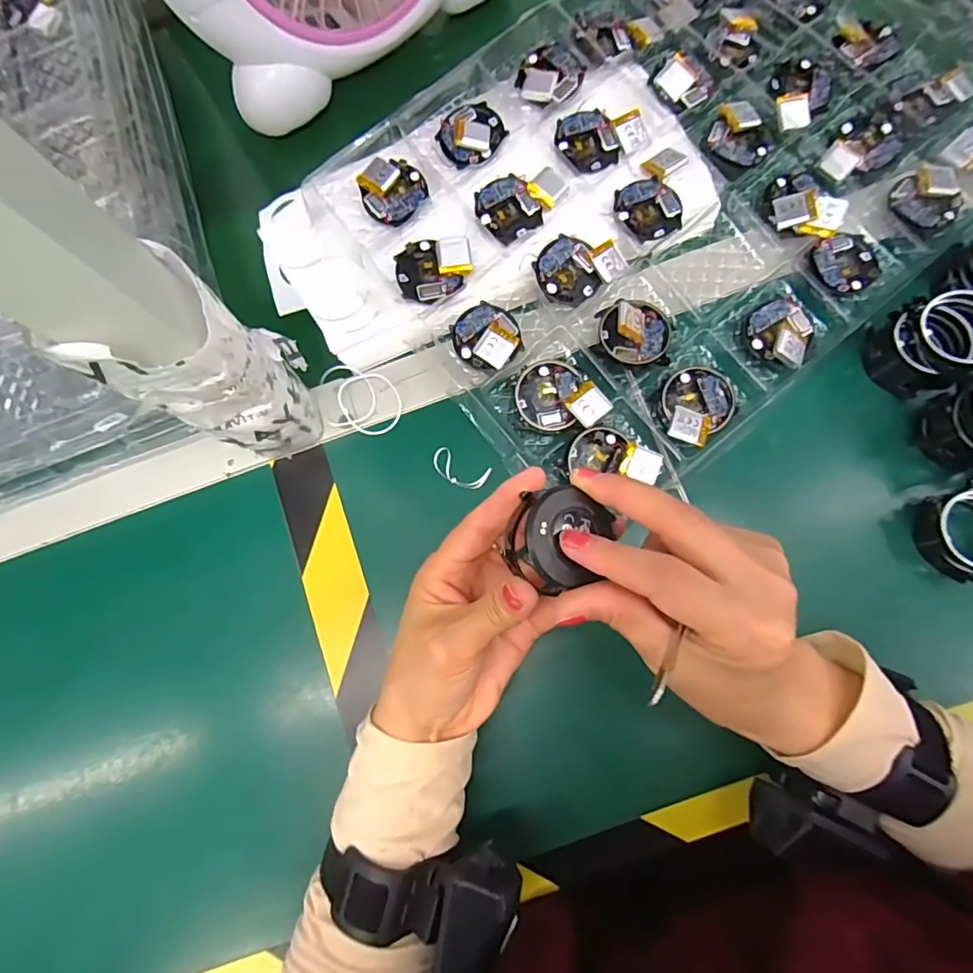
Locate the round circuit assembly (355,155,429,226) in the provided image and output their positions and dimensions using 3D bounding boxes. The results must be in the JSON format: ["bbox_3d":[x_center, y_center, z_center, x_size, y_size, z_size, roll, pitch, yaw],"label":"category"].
[{"bbox_3d":[-0.062,-0.196,0.349,0.043,0.010,0.041,-1,78,4],"label":"round circuit assembly"}]

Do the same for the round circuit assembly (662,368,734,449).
[{"bbox_3d":[0.131,-0.051,0.331,0.042,0.014,0.053,37,83,11],"label":"round circuit assembly"}]

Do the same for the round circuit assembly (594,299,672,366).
[{"bbox_3d":[0.094,-0.101,0.333,0.043,0.018,0.045,-1,78,4],"label":"round circuit assembly"}]

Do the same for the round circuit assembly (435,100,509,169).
[{"bbox_3d":[-0.011,-0.239,0.353,0.044,0.011,0.044,-1,78,4],"label":"round circuit assembly"}]

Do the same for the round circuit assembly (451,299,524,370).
[{"bbox_3d":[0.000,-0.096,0.336,0.042,0.006,0.043,-1,78,4],"label":"round circuit assembly"}]

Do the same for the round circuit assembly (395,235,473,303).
[{"bbox_3d":[-0.033,-0.141,0.342,0.049,0.016,0.041,-19,77,0],"label":"round circuit assembly"}]

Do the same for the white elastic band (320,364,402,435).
[{"bbox_3d":[-0.087,-0.059,0.363,0.059,0.013,0.043,10,79,7],"label":"white elastic band"}]

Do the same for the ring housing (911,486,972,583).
[{"bbox_3d":[0.281,0.026,0.306,0.045,0.024,0.051,-24,77,-1],"label":"ring housing"}]

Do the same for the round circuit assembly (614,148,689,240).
[{"bbox_3d":[0.107,-0.192,0.345,0.042,0.011,0.061,4,78,6],"label":"round circuit assembly"}]

